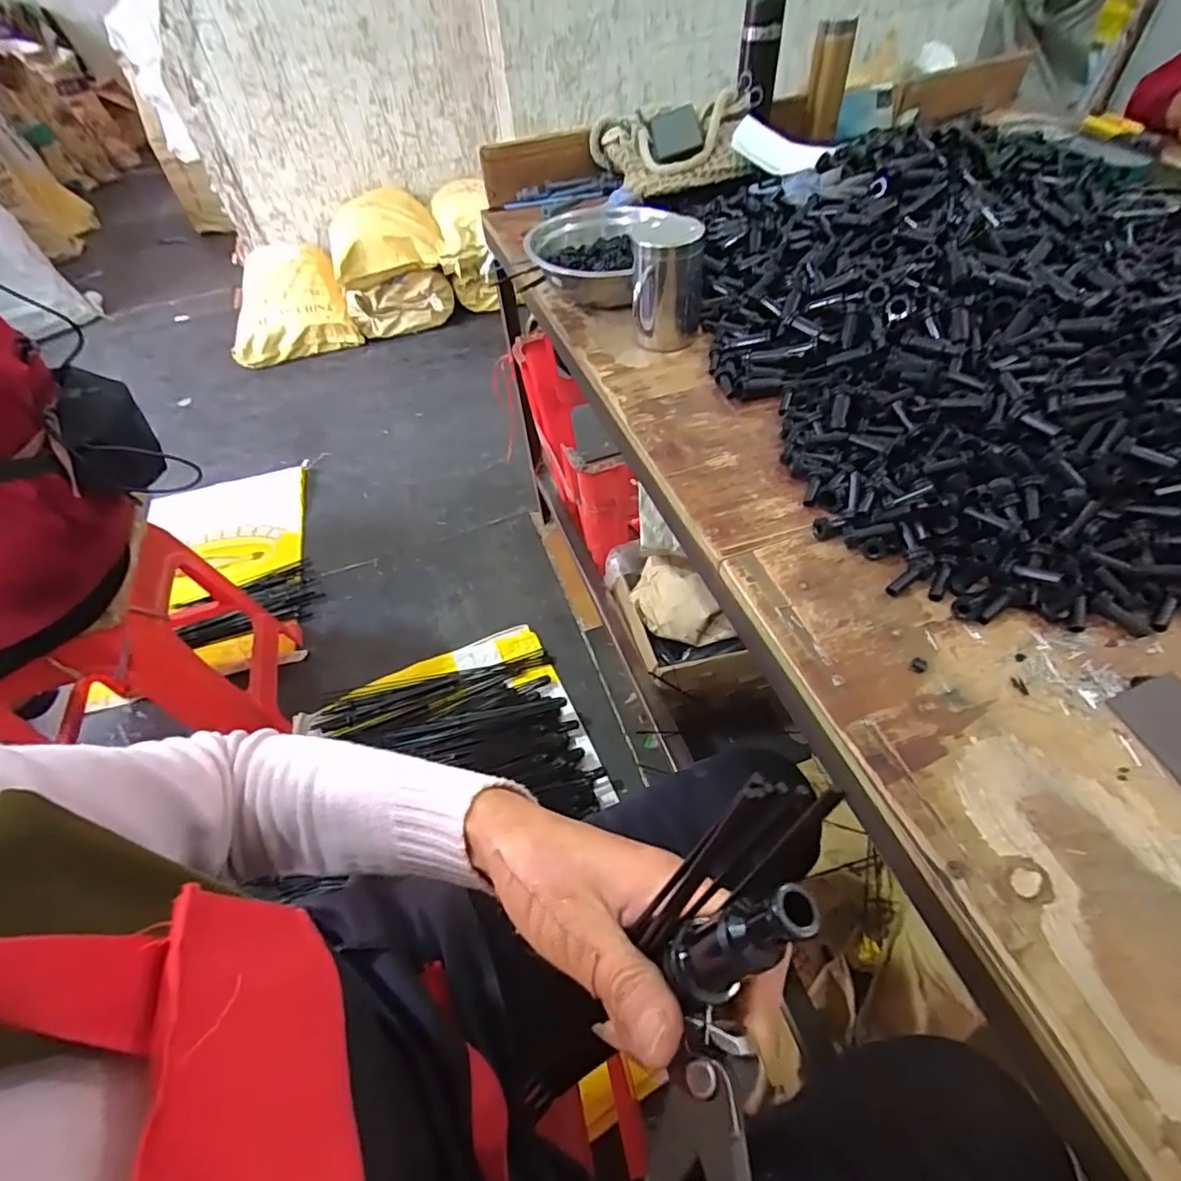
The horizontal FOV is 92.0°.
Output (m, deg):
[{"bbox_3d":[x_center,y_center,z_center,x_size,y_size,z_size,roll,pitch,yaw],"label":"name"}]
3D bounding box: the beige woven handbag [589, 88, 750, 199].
[{"bbox_3d":[0.140,-0.734,0.934,0.259,0.074,0.183,-9,52,-2],"label":"beige woven handbag"}]

